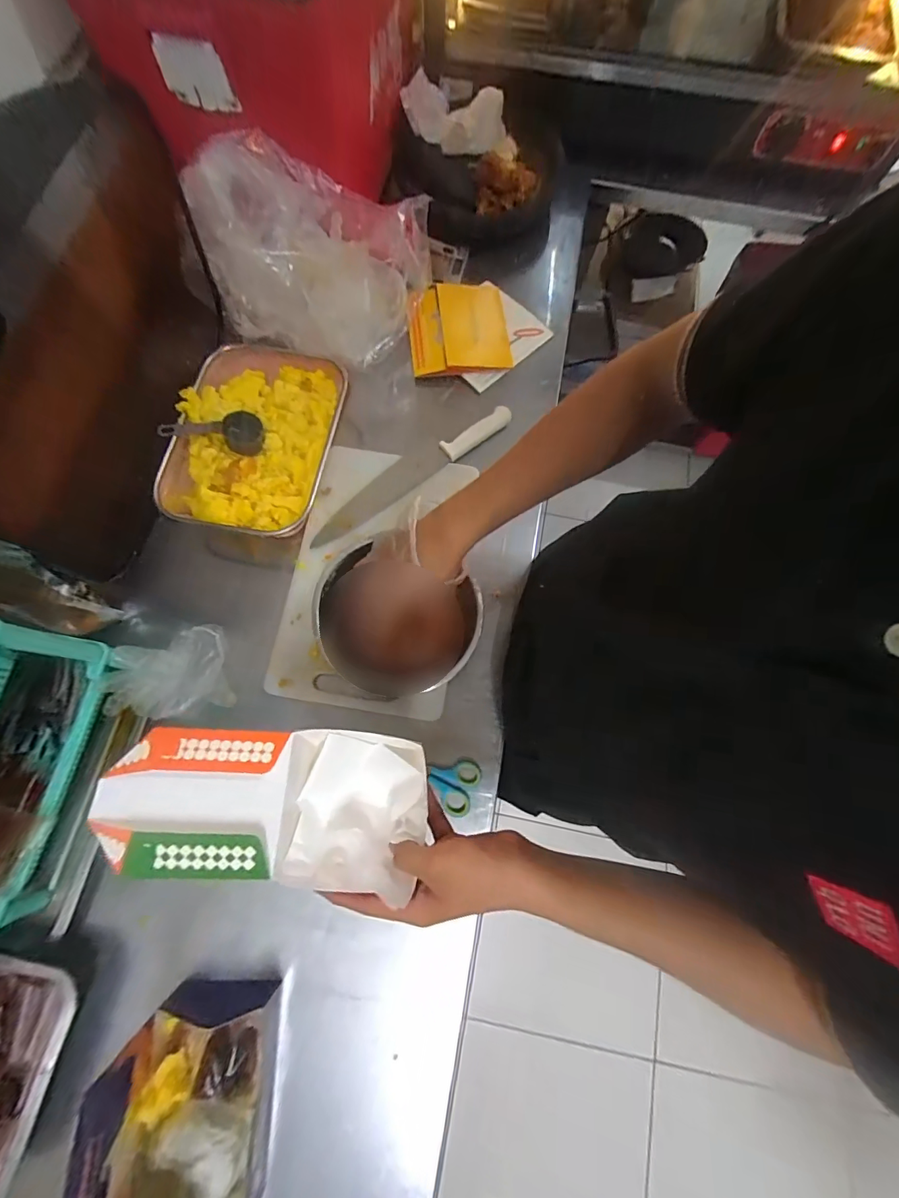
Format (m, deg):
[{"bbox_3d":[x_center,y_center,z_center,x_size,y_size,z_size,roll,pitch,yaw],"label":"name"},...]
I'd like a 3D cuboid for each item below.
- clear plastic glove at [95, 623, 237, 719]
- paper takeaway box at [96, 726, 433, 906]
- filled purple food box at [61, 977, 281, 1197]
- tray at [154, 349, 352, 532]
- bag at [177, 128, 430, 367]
[{"bbox_3d":[-0.339,0.088,0.525,0.127,0.091,0.103,-20,75,-7],"label":"clear plastic glove"},{"bbox_3d":[-0.143,0.164,0.366,0.239,0.057,0.112,10,73,-16],"label":"paper takeaway box"},{"bbox_3d":[-0.245,0.567,0.378,0.125,0.143,0.347,5,74,0],"label":"filled purple food box"},{"bbox_3d":[-0.274,-0.223,0.633,0.212,0.052,0.283,8,74,1],"label":"tray"},{"bbox_3d":[-0.177,-0.490,0.621,0.235,0.205,0.223,25,75,6],"label":"bag"}]

